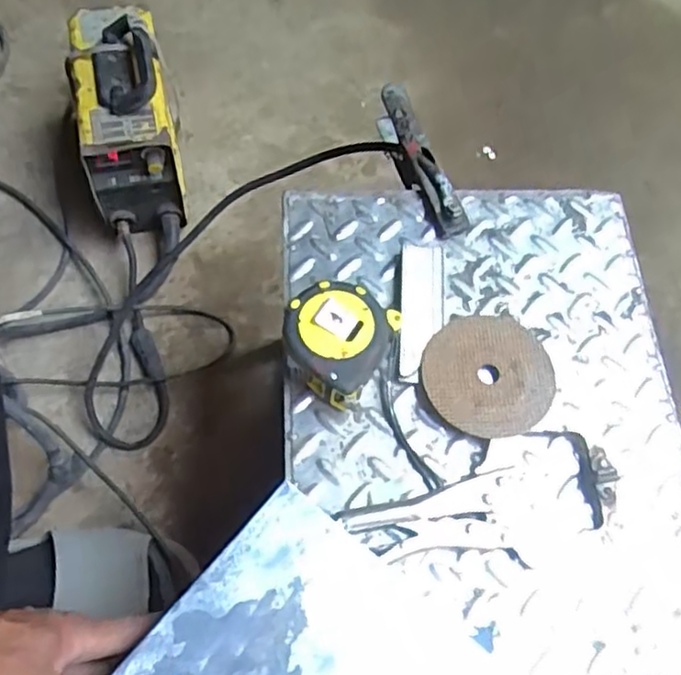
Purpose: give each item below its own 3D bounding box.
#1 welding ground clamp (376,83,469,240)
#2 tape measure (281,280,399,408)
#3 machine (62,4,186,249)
[{"bbox_3d":[0.068,-0.154,0.625,0.027,0.064,0.166,-16,65,-10],"label":"welding ground clamp"},{"bbox_3d":[0.000,0.000,0.520,0.080,0.045,0.077,1,63,-2],"label":"tape measure"},{"bbox_3d":[-0.263,-0.260,0.871,0.113,0.200,0.218,-10,64,-7],"label":"machine"}]

